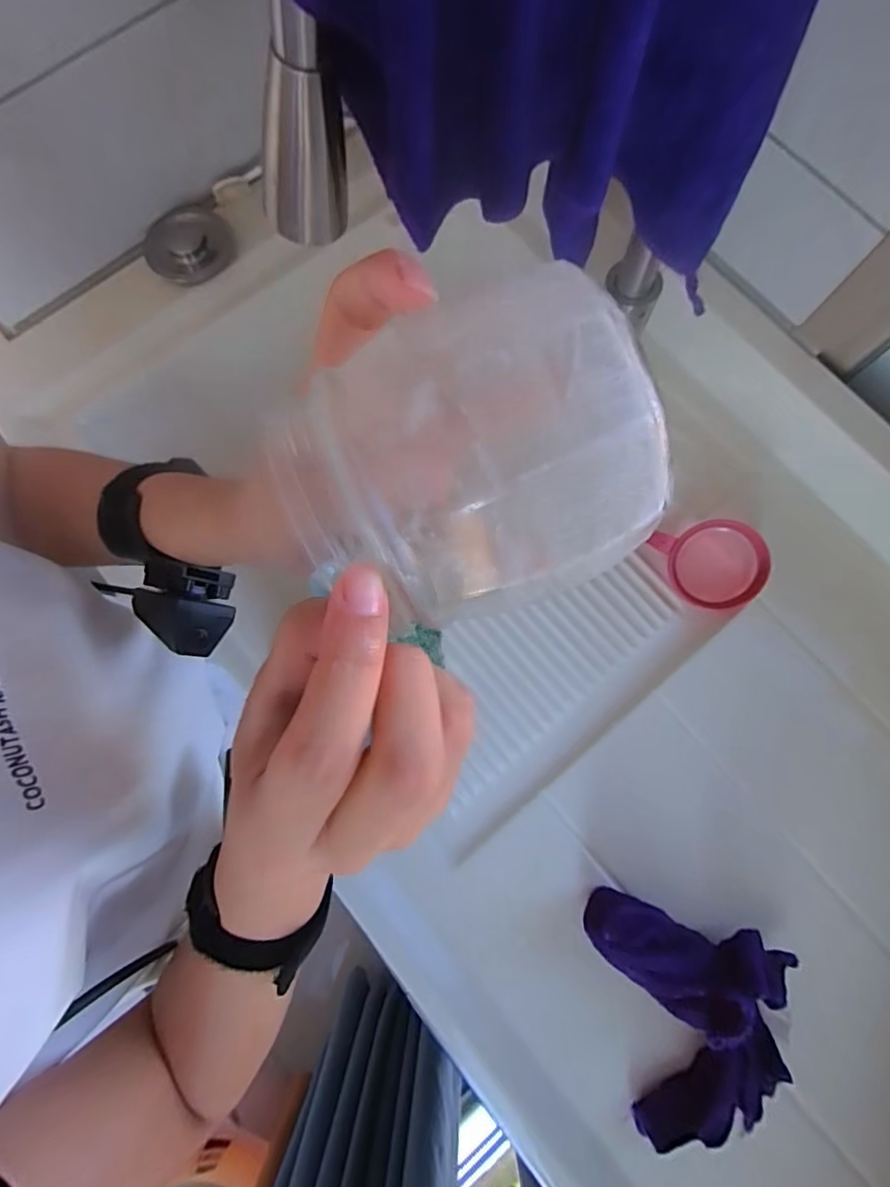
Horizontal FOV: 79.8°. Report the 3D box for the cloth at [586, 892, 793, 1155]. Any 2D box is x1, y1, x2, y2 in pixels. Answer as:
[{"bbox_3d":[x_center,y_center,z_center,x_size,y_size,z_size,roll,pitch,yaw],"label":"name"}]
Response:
[{"bbox_3d":[0.169,0.314,0.379,0.151,0.056,0.147,14,79,3],"label":"cloth"}]

